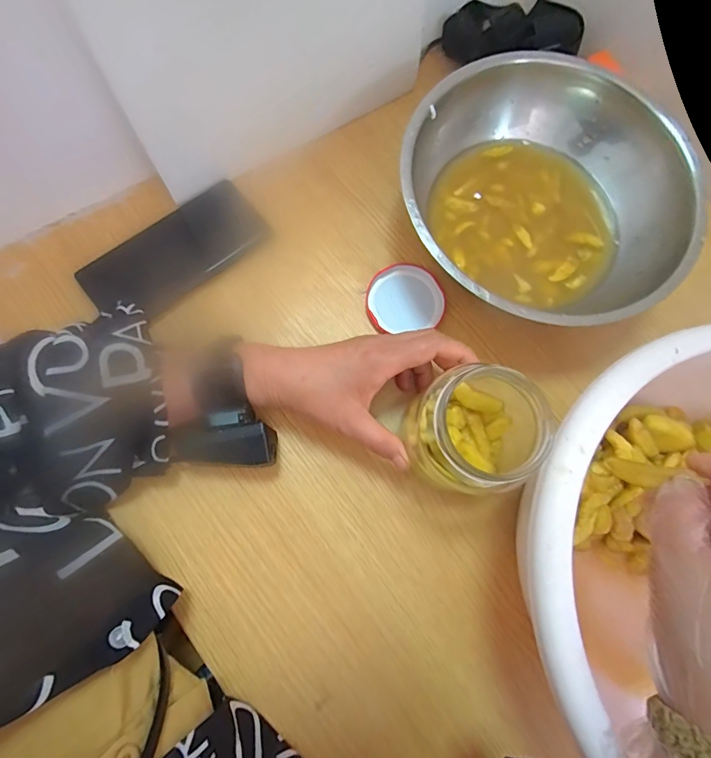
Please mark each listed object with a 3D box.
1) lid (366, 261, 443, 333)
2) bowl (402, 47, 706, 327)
[{"bbox_3d":[0.045,-0.074,0.369,0.069,0.012,0.062,-9,77,-5],"label":"lid"},{"bbox_3d":[0.154,-0.153,0.347,0.224,0.065,0.243,1,76,-3],"label":"bowl"}]

